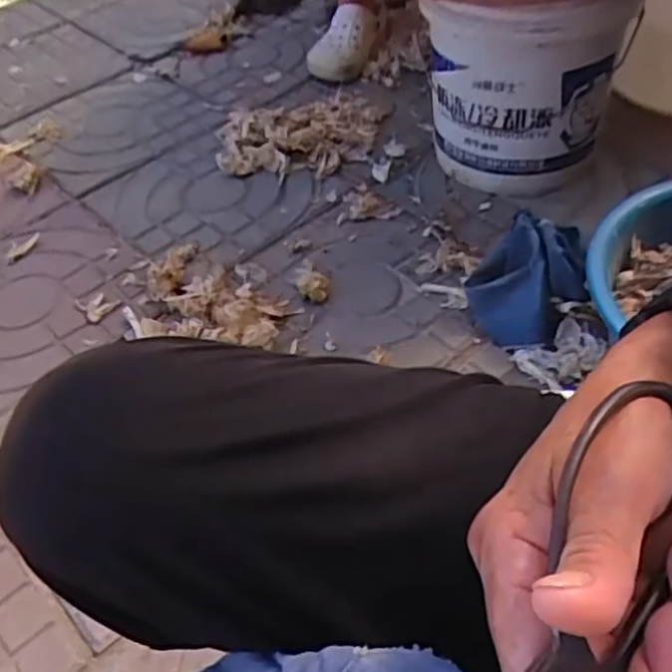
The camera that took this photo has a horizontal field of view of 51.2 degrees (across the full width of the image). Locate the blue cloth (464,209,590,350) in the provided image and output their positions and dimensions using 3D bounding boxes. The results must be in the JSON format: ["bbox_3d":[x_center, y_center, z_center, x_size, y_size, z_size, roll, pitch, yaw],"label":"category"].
[{"bbox_3d":[0.211,-0.062,0.778,0.122,0.101,0.126,8,50,11],"label":"blue cloth"}]

